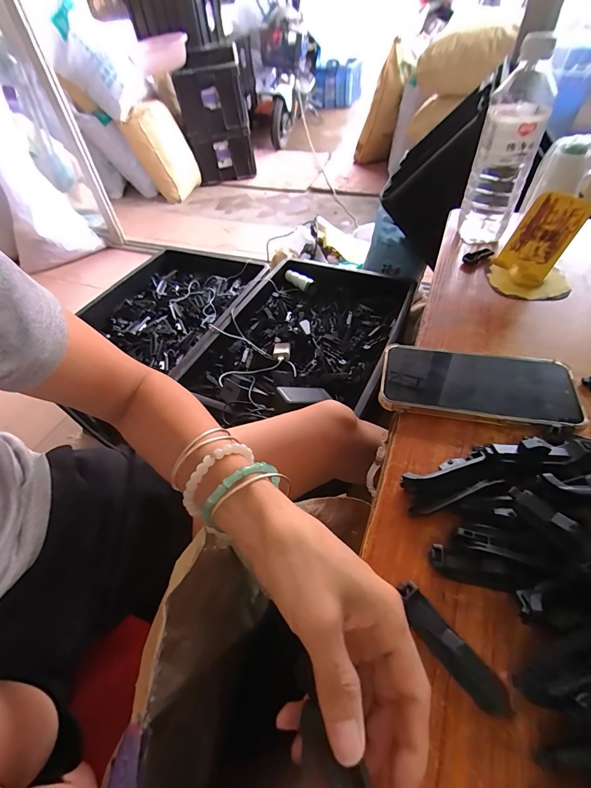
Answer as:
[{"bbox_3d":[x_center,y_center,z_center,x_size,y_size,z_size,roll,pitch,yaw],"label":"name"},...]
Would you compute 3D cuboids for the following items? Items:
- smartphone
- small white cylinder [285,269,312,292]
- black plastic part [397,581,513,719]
[{"bbox_3d":[0.168,-0.011,0.333,0.166,0.009,0.083,8,51,12],"label":"smartphone"},{"bbox_3d":[0.008,-0.340,1.056,0.035,0.028,0.097,-37,56,-24],"label":"small white cylinder"},{"bbox_3d":[0.089,0.146,0.205,0.020,0.014,0.074,-33,54,-22],"label":"black plastic part"}]

